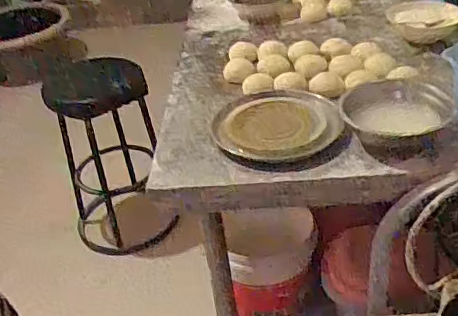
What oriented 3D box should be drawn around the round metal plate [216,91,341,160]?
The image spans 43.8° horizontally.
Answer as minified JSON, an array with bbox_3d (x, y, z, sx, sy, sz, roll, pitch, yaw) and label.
[{"bbox_3d":[0.085,-0.068,1.048,0.220,0.038,0.214,-5,35,3],"label":"round metal plate"}]

